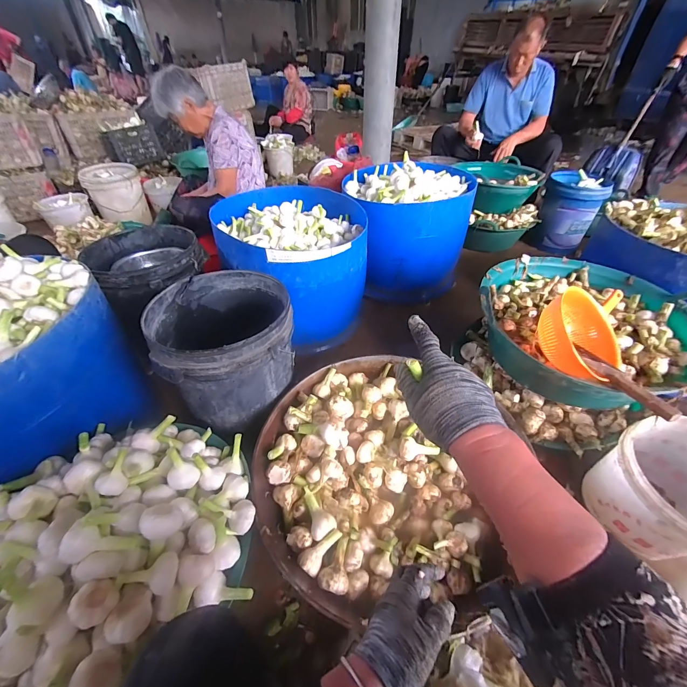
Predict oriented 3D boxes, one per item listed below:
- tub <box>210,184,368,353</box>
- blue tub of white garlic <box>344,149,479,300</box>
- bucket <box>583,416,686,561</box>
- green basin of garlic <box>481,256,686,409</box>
[{"bbox_3d":[-0.201,-0.320,1.325,0.534,0.438,0.642,-15,44,-17],"label":"tub"},{"bbox_3d":[0.286,-0.527,1.488,0.518,0.473,0.530,0,42,0],"label":"blue tub of white garlic"},{"bbox_3d":[0.730,0.337,0.729,0.253,0.243,0.244,0,42,0],"label":"bucket"},{"bbox_3d":[0.637,-0.034,0.890,0.529,0.210,0.514,0,42,0],"label":"green basin of garlic"}]

